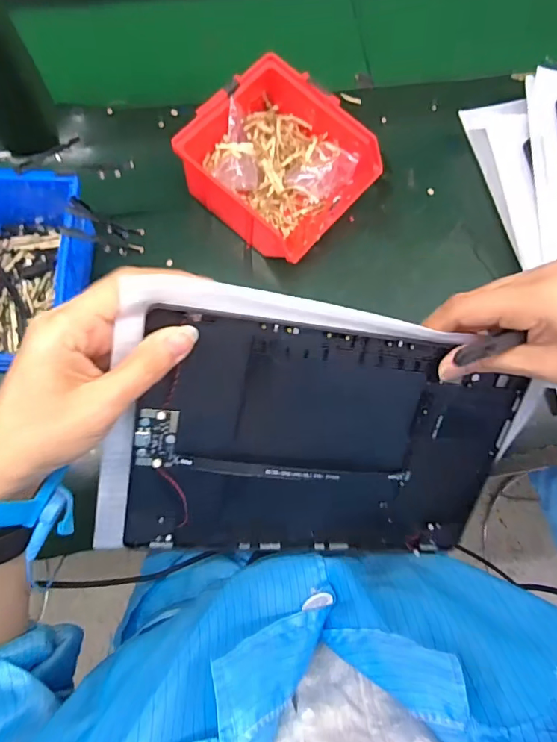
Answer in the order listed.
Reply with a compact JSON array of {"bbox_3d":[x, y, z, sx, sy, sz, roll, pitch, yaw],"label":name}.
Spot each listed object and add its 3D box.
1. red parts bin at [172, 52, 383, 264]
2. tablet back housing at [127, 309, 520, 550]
[{"bbox_3d":[0.000,-0.172,0.400,0.136,0.068,0.123,40,78,5],"label":"red parts bin"},{"bbox_3d":[0.033,0.051,0.287,0.232,0.011,0.155,8,111,-16],"label":"tablet back housing"}]

